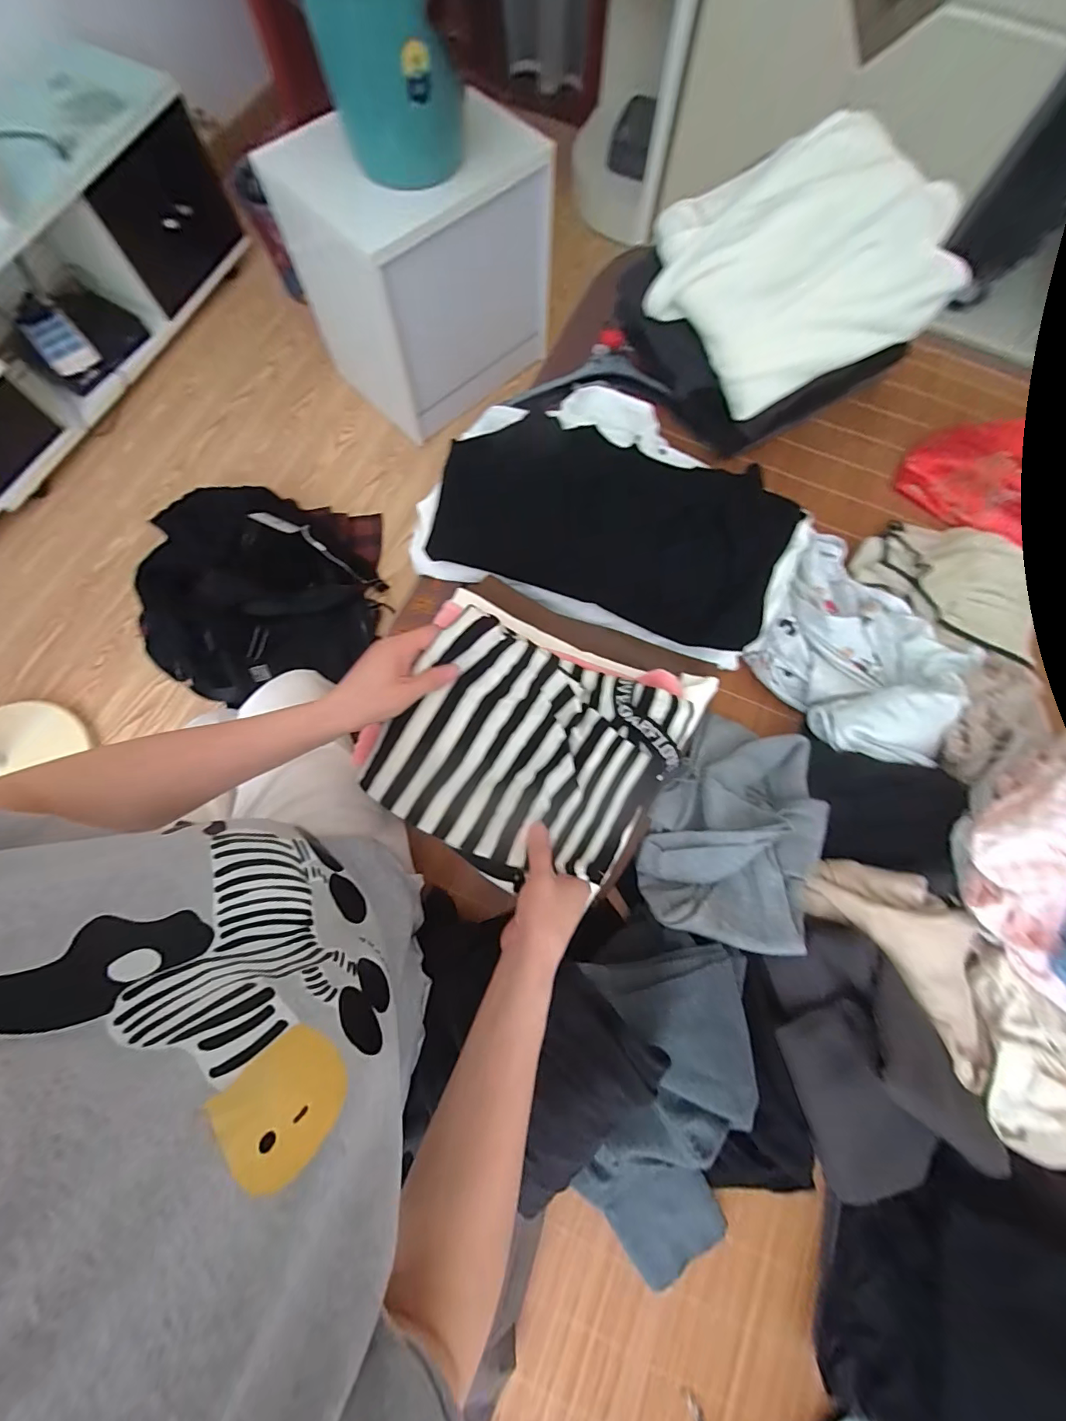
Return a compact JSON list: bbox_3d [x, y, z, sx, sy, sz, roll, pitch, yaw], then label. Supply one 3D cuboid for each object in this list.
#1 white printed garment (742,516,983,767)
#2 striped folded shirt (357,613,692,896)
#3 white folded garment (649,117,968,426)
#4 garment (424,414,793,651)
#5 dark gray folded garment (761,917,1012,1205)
[{"bbox_3d":[0.419,-0.096,0.614,0.226,0.087,0.306,-28,77,-8],"label":"white printed garment"},{"bbox_3d":[-0.004,0.037,0.464,0.259,0.081,0.242,29,76,7],"label":"striped folded shirt"},{"bbox_3d":[0.357,-0.615,0.630,0.378,0.082,0.331,-28,87,12],"label":"white folded garment"},{"bbox_3d":[0.104,-0.276,0.660,0.466,0.040,0.274,19,75,4],"label":"garment"},{"bbox_3d":[0.325,0.340,0.457,0.147,0.090,0.214,-24,76,-7],"label":"dark gray folded garment"}]

